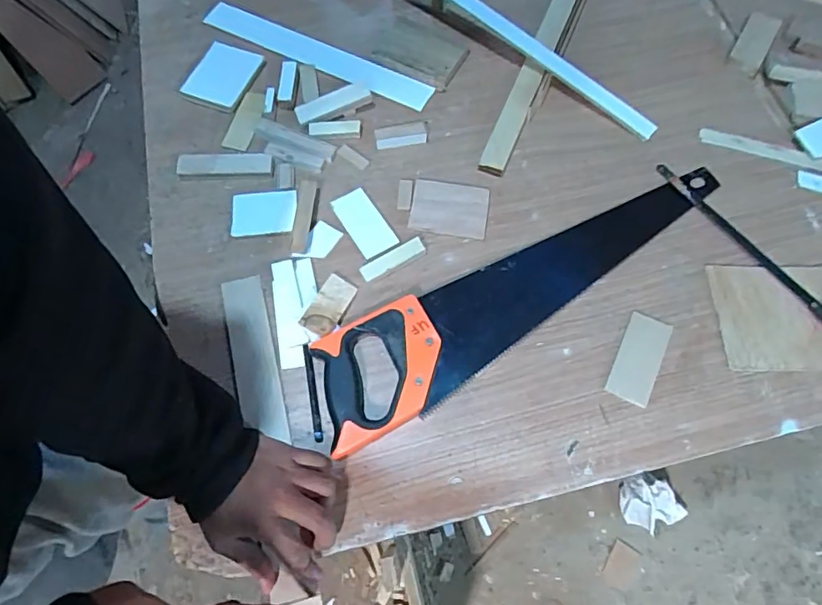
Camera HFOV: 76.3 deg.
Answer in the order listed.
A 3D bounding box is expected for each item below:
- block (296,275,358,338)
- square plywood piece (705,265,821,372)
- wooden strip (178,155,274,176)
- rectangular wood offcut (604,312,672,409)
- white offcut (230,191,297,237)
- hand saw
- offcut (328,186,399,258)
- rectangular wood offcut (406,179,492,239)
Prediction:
[{"bbox_3d":[-0.086,0.004,0.557,0.034,0.014,0.068,27,71,11],"label":"block"},{"bbox_3d":[0.392,0.015,0.559,0.124,0.011,0.118,-1,68,3],"label":"square plywood piece"},{"bbox_3d":[-0.225,-0.167,0.631,0.114,0.010,0.030,0,68,0],"label":"wooden strip"},{"bbox_3d":[0.234,0.057,0.536,0.044,0.004,0.096,26,71,10],"label":"rectangular wood offcut"},{"bbox_3d":[-0.173,-0.105,0.613,0.075,0.010,0.056,-2,68,0],"label":"white offcut"},{"bbox_3d":[0.140,-0.008,0.560,0.501,0.022,0.113,-25,73,-11],"label":"hand saw"},{"bbox_3d":[-0.055,-0.092,0.605,0.043,0.006,0.090,-31,67,-12],"label":"offcut"},{"bbox_3d":[0.045,-0.110,0.608,0.087,0.005,0.070,9,69,4],"label":"rectangular wood offcut"}]

